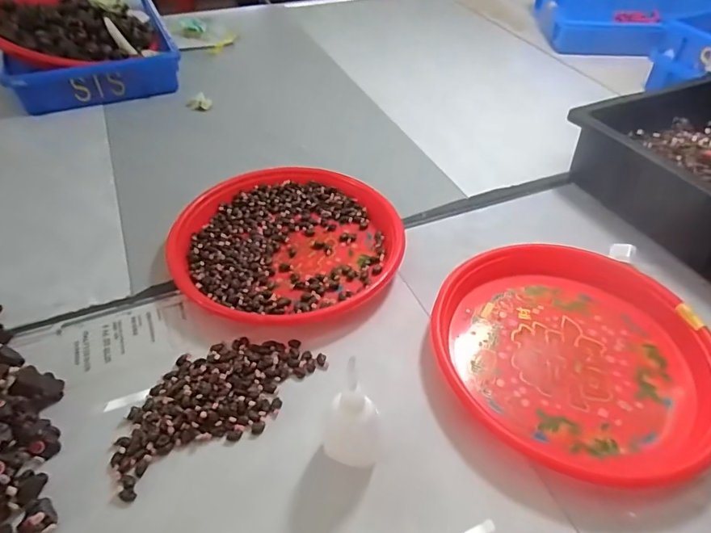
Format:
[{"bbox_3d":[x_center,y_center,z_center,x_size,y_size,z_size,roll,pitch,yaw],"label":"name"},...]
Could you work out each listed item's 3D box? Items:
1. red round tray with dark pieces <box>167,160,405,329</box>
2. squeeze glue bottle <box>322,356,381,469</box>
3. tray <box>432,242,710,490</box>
[{"bbox_3d":[-0.074,-0.034,0.521,0.232,0.029,0.226,1,46,-1],"label":"red round tray with dark pieces"},{"bbox_3d":[-0.002,0.099,0.327,0.042,0.109,0.036,4,46,2],"label":"squeeze glue bottle"},{"bbox_3d":[0.194,0.072,0.423,0.245,0.032,0.227,10,46,8],"label":"tray"}]

